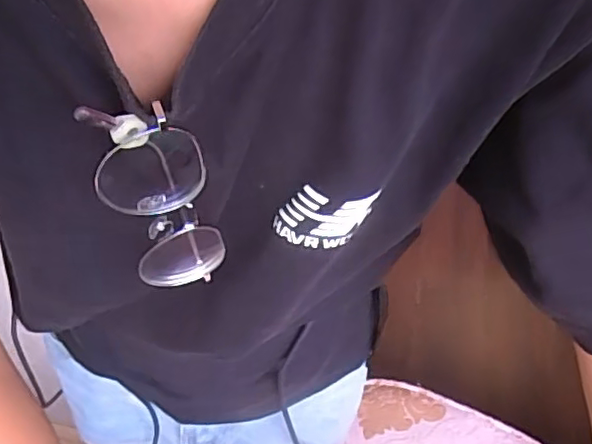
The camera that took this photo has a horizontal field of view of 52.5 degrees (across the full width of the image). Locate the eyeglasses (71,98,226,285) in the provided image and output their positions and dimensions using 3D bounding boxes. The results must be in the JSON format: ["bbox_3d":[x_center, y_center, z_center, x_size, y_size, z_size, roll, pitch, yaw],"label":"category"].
[{"bbox_3d":[-0.062,-0.010,0.275,0.048,0.116,0.022,-14,55,-14],"label":"eyeglasses"}]

